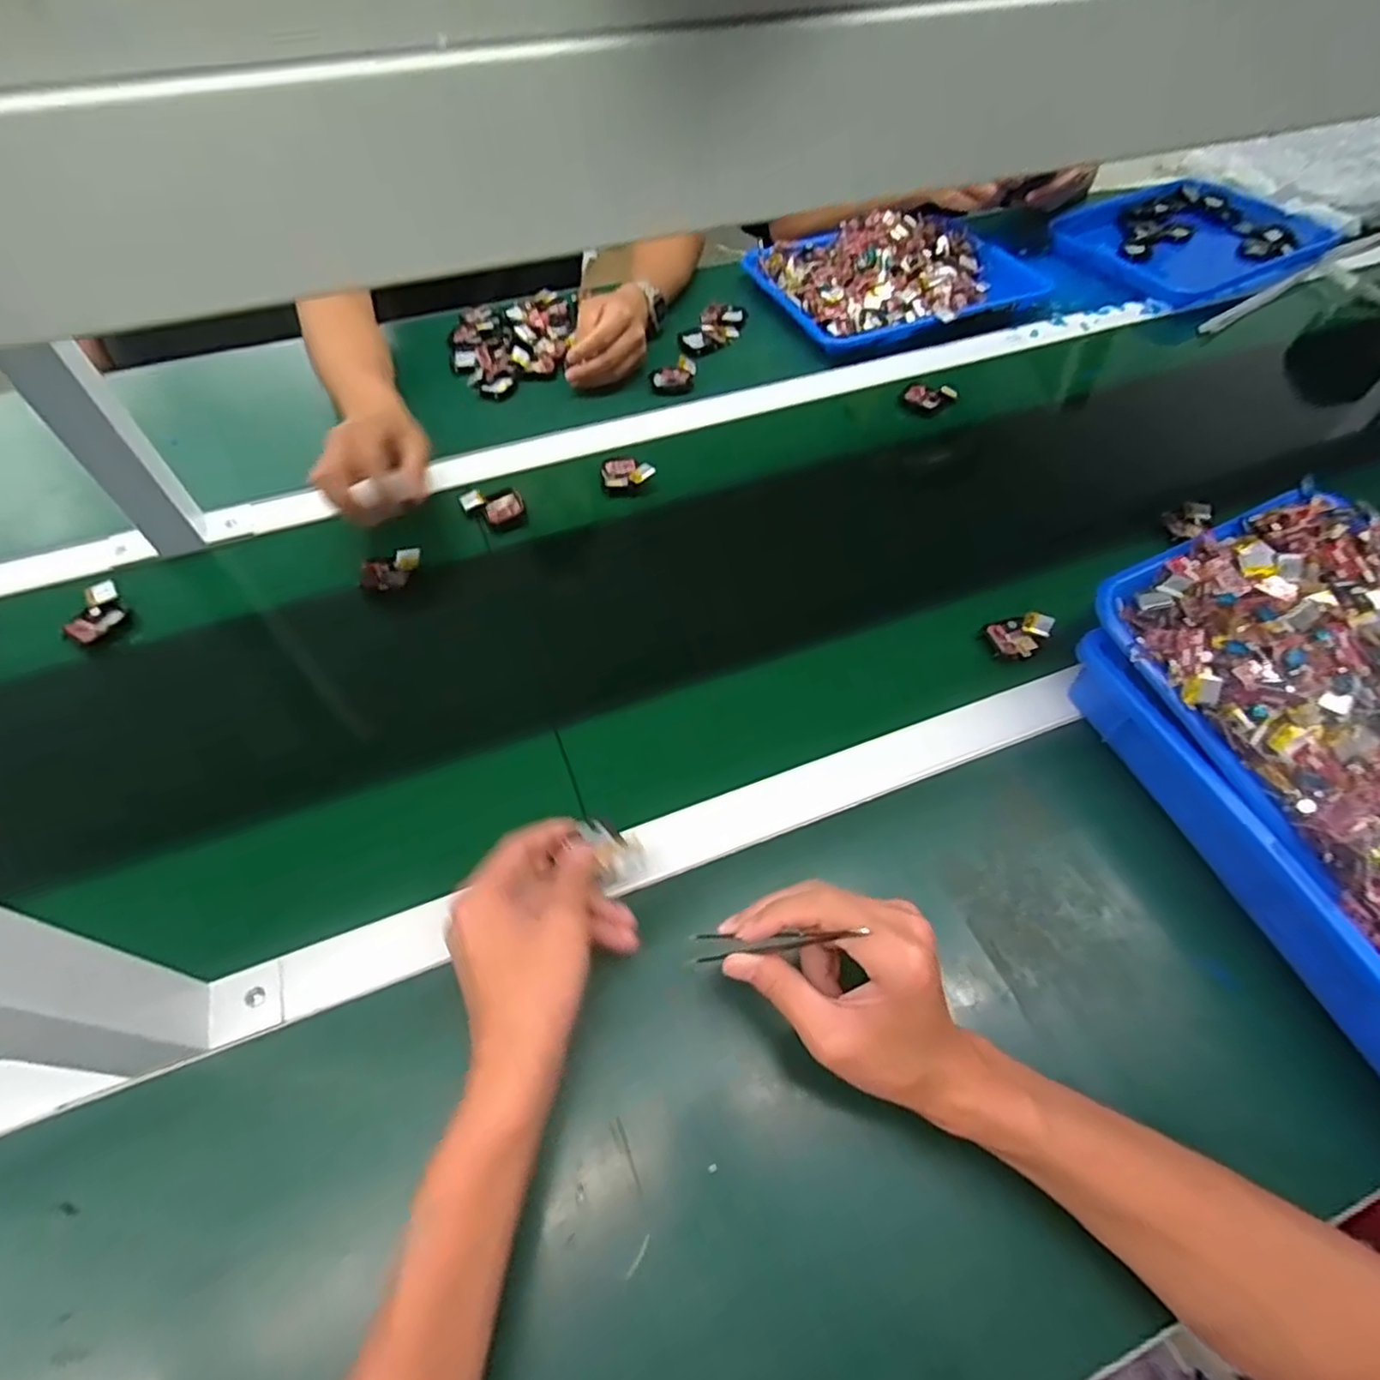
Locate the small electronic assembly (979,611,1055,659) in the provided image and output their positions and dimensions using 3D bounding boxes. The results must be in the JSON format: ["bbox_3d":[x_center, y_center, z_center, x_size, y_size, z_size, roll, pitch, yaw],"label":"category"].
[{"bbox_3d":[0.270,-0.049,0.567,0.057,0.013,0.041,-36,64,-24],"label":"small electronic assembly"}]

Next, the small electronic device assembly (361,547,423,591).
[{"bbox_3d":[-0.260,-0.105,0.599,0.052,0.015,0.027,-18,58,-15],"label":"small electronic device assembly"}]

